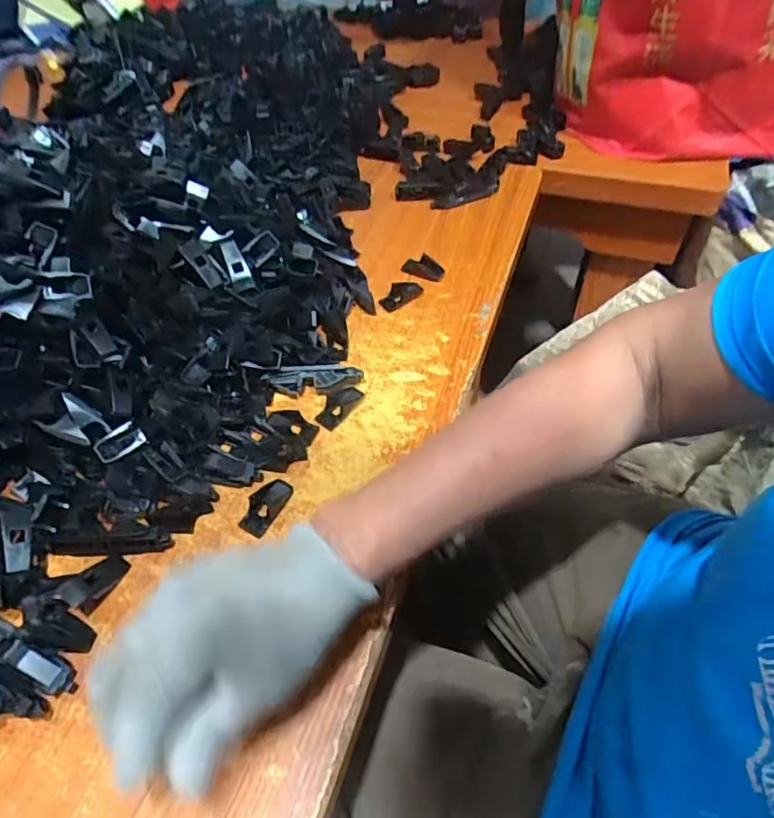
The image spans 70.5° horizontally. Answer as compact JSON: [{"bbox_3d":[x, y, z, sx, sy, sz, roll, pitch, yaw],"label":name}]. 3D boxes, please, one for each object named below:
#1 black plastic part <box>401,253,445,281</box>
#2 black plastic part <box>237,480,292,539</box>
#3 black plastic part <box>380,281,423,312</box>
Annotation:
[{"bbox_3d":[0.034,-0.138,0.529,0.042,0.013,0.023,22,55,20],"label":"black plastic part"},{"bbox_3d":[-0.083,0.065,0.377,0.021,0.007,0.042,22,55,19],"label":"black plastic part"},{"bbox_3d":[0.013,-0.107,0.508,0.043,0.010,0.021,-31,56,-21],"label":"black plastic part"}]

